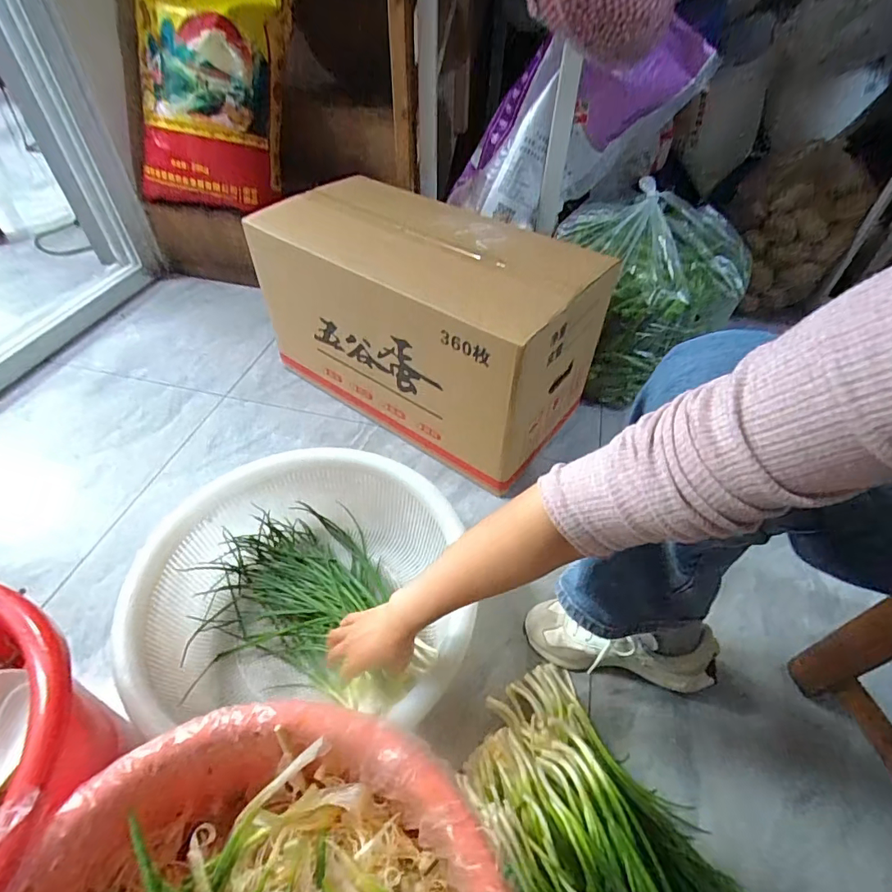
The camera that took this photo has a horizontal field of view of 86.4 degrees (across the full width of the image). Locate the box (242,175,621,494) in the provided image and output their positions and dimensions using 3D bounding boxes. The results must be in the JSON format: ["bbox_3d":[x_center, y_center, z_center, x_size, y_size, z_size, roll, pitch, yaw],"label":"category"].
[{"bbox_3d":[-0.036,-0.245,0.927,0.599,0.342,0.313,31,54,24],"label":"box"}]

